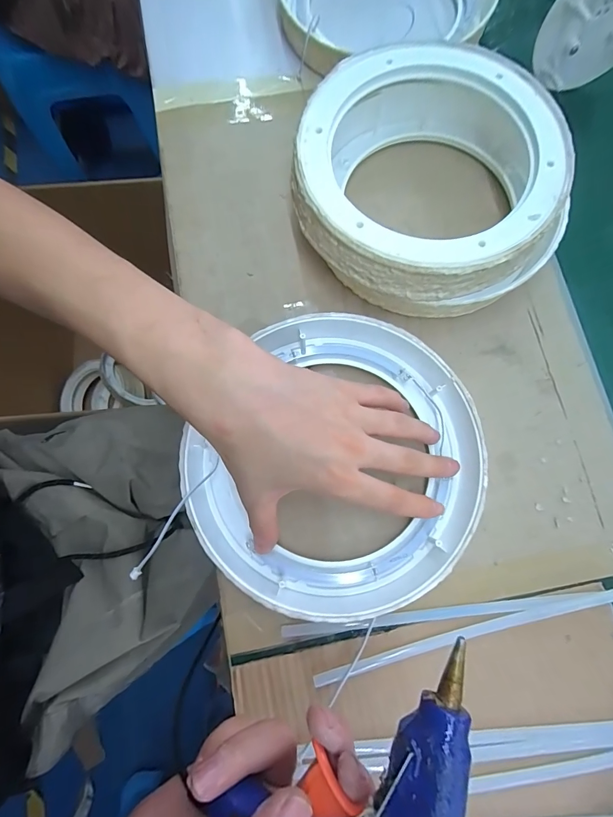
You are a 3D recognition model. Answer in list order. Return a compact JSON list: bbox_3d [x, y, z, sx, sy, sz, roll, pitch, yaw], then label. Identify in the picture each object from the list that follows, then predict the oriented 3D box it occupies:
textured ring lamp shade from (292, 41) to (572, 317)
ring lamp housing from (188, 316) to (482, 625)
[{"bbox_3d":[0.096,-0.186,0.309,0.202,0.070,0.211,0,78,0],"label":"textured ring lamp shade"},{"bbox_3d":[0.018,0.037,0.280,0.209,0.032,0.211,3,78,1],"label":"ring lamp housing"}]

